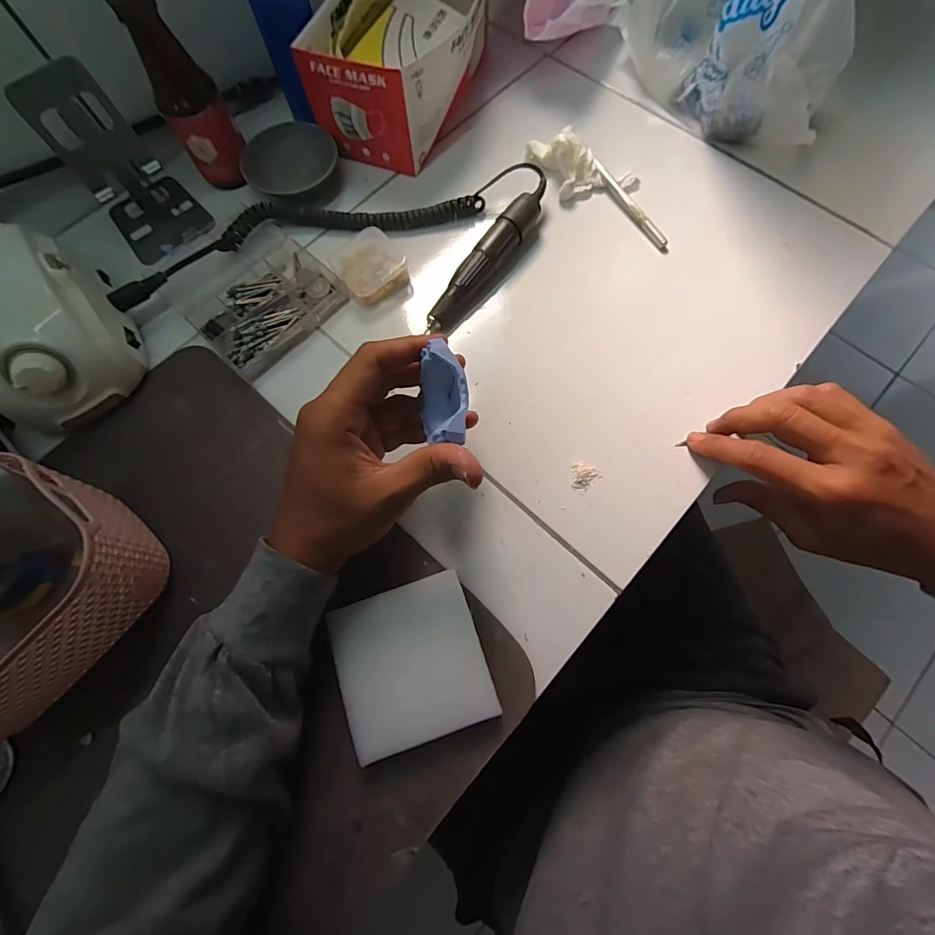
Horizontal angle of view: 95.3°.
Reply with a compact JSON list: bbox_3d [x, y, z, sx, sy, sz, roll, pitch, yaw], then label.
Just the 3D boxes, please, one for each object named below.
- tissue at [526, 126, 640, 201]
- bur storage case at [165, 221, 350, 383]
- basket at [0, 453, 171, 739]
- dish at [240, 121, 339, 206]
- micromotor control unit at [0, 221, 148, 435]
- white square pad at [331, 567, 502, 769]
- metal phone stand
[{"bbox_3d":[0.105,-0.282,0.400,0.109,0.036,0.048,23,75,9],"label":"tissue"},{"bbox_3d":[-0.184,-0.152,0.376,0.114,0.016,0.118,41,78,13],"label":"bur storage case"},{"bbox_3d":[-0.288,0.091,0.259,0.110,0.096,0.177,42,79,13],"label":"basket"},{"bbox_3d":[-0.171,-0.291,0.410,0.072,0.025,0.086,25,75,10],"label":"dish"},{"bbox_3d":[-0.333,-0.107,0.333,0.103,0.082,0.138,-31,74,-7],"label":"micromotor control unit"},{"bbox_3d":[-0.037,0.128,0.284,0.091,0.022,0.093,-18,73,-3],"label":"white square pad"},{"bbox_3d":[-0.300,-0.256,0.363,0.065,0.110,0.082,-37,75,-9],"label":"metal phone stand"}]

